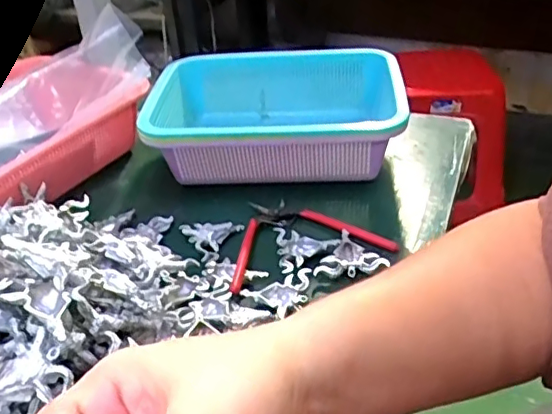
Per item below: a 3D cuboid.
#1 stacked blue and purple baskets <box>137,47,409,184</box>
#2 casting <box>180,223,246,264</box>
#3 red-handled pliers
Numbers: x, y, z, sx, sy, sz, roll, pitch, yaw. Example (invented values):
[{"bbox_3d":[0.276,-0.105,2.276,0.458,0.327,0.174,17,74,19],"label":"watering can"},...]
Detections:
[{"bbox_3d":[0.000,-0.093,0.627,0.257,0.087,0.192,-1,35,6],"label":"stacked blue and purple baskets"},{"bbox_3d":[-0.062,0.029,0.528,0.057,0.010,0.053,-3,35,2],"label":"casting"},{"bbox_3d":[0.017,0.022,0.530,0.148,0.008,0.116,-14,36,-13],"label":"red-handled pliers"}]

